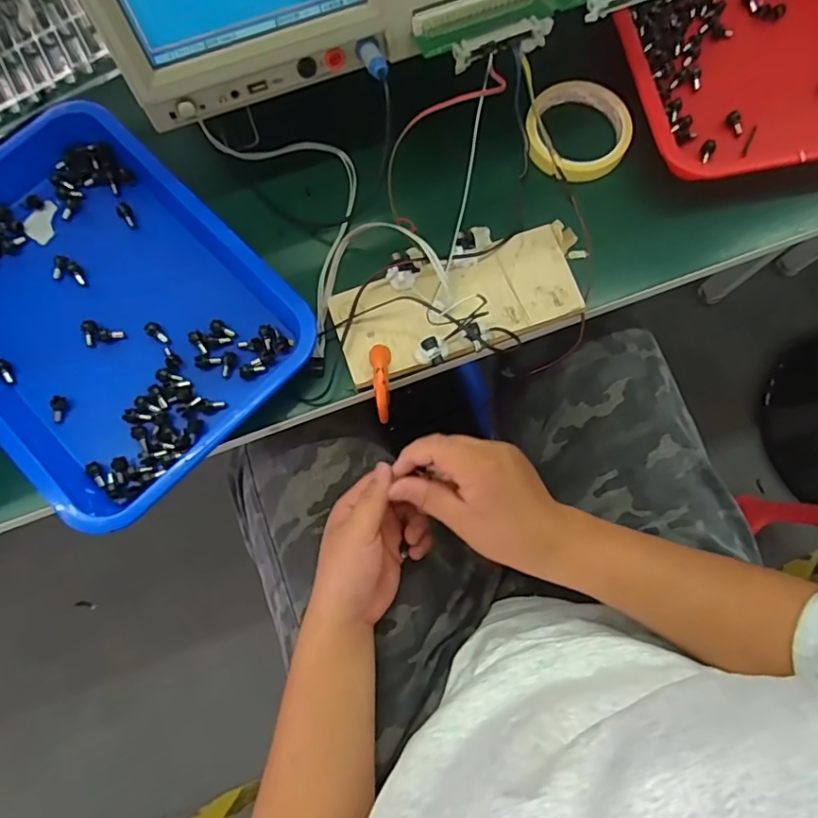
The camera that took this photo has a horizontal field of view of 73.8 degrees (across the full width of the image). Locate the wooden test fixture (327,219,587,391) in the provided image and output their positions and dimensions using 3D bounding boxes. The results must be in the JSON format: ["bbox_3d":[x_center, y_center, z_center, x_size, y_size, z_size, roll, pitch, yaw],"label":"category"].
[{"bbox_3d":[0.041,-0.095,0.436,0.206,0.034,0.091,-21,78,-4],"label":"wooden test fixture"}]

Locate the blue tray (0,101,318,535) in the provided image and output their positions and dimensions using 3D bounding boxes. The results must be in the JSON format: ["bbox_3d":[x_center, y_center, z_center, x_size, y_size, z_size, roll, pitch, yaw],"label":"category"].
[{"bbox_3d":[-0.251,-0.089,0.446,0.239,0.036,0.324,-44,81,-8],"label":"blue tray"}]

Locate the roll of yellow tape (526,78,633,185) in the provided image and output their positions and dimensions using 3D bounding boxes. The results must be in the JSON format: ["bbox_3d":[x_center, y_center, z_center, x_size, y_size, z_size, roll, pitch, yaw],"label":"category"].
[{"bbox_3d":[0.153,-0.253,0.492,0.083,0.027,0.101,-4,78,-1],"label":"roll of yellow tape"}]

